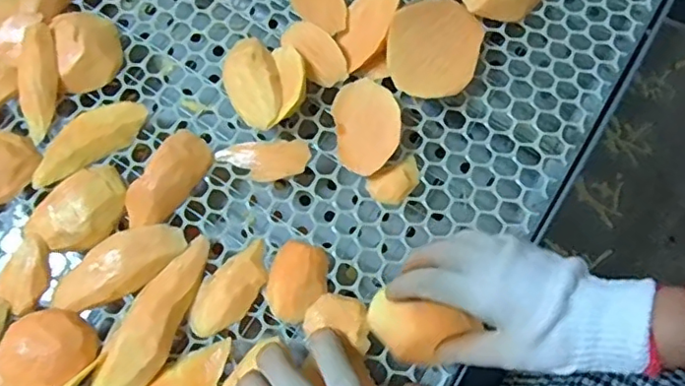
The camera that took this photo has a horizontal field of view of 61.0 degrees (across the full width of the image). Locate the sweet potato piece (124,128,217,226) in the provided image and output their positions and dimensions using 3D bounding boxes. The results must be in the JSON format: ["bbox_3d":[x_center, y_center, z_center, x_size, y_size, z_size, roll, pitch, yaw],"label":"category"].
[{"bbox_3d":[-0.142,-0.012,0.476,0.038,0.026,0.086,26,78,6],"label":"sweet potato piece"}]

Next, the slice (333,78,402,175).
[{"bbox_3d":[0.021,-0.054,0.489,0.052,0.024,0.080,-7,76,-2],"label":"slice"}]

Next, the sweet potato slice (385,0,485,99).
[{"bbox_3d":[0.080,-0.125,0.493,0.079,0.013,0.105,44,64,-1],"label":"sweet potato slice"}]

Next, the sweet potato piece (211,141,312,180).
[{"bbox_3d":[-0.067,-0.026,0.490,0.077,0.011,0.033,-4,76,-1],"label":"sweet potato piece"}]

